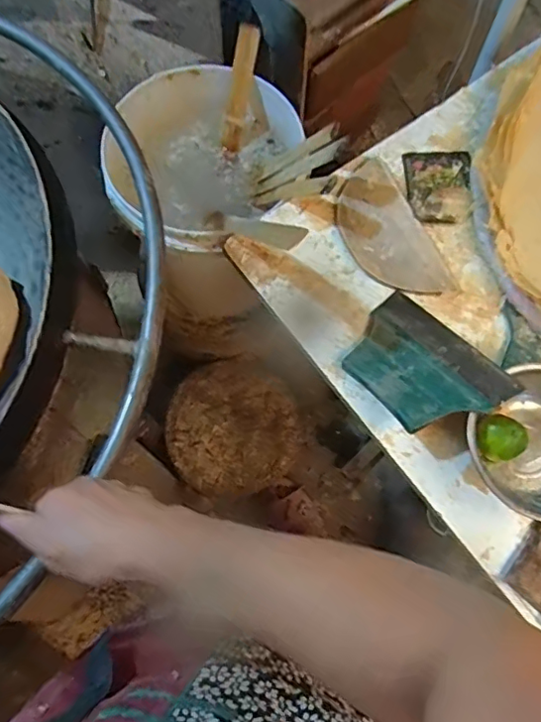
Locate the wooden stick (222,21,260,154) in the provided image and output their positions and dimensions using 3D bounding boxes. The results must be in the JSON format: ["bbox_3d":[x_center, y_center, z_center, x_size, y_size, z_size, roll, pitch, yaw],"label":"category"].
[{"bbox_3d":[-0.046,-0.393,0.812,0.026,0.169,0.027,20,32,8],"label":"wooden stick"}]

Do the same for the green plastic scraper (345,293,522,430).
[{"bbox_3d":[0.167,0.004,0.635,0.124,0.012,0.186,-33,52,-12],"label":"green plastic scraper"}]

